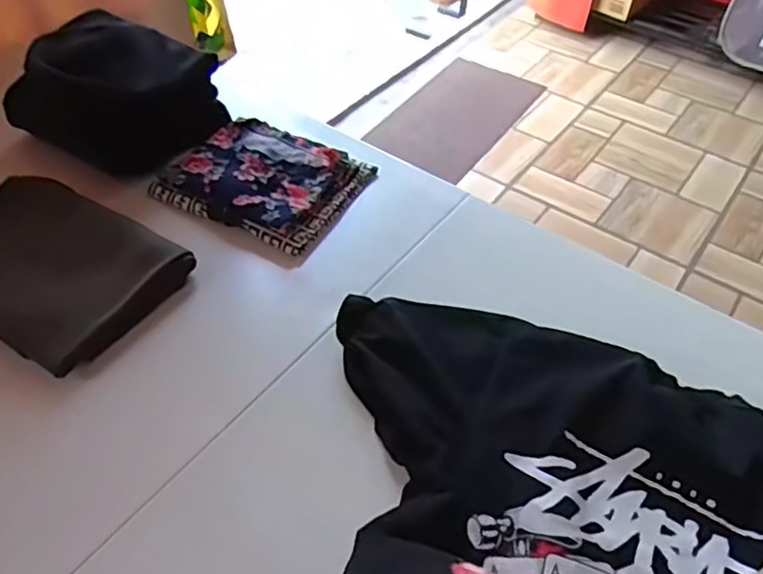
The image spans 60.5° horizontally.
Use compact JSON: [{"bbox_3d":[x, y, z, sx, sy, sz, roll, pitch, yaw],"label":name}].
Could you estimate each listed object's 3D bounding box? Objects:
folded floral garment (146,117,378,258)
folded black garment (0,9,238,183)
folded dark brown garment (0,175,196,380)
[{"bbox_3d":[-0.173,-0.161,0.955,0.250,0.039,0.207,23,52,18],"label":"folded floral garment"},{"bbox_3d":[-0.392,-0.296,0.997,0.266,0.153,0.214,26,53,20],"label":"folded black garment"},{"bbox_3d":[-0.417,-0.026,0.817,0.283,0.055,0.202,26,52,20],"label":"folded dark brown garment"}]

